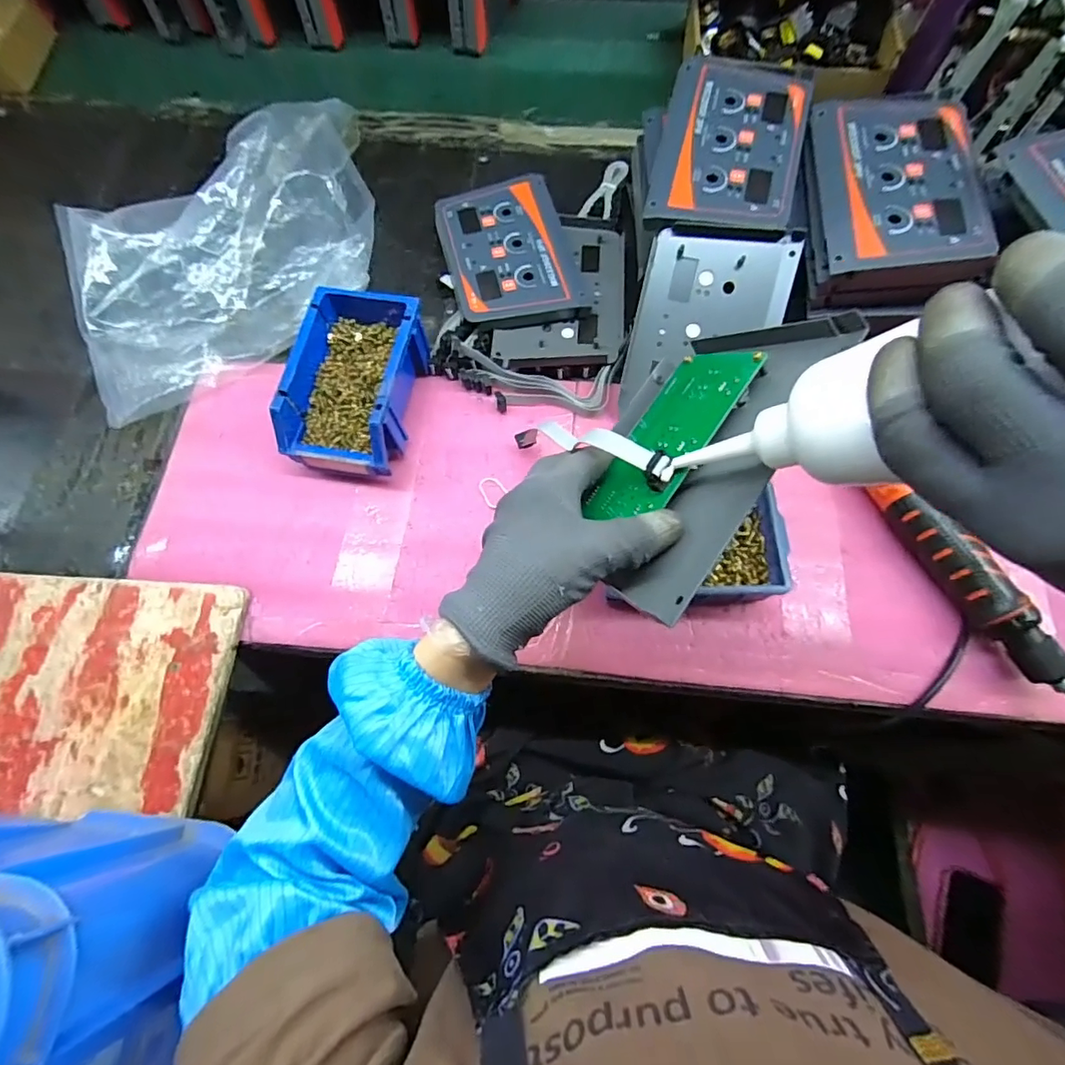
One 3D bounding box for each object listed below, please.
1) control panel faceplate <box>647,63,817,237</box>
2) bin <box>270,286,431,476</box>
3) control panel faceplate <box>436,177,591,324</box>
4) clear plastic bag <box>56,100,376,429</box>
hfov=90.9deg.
[{"bbox_3d":[0.187,-0.364,0.494,0.129,0.027,0.190,12,71,5],"label":"control panel faceplate"},{"bbox_3d":[-0.163,-0.138,0.494,0.099,0.075,0.165,8,72,5],"label":"bin"},{"bbox_3d":[-0.025,-0.297,0.557,0.130,0.014,0.190,-16,71,-2],"label":"control panel faceplate"},{"bbox_3d":[-0.326,-0.312,0.565,0.365,0.078,0.274,-31,73,-8],"label":"clear plastic bag"}]

